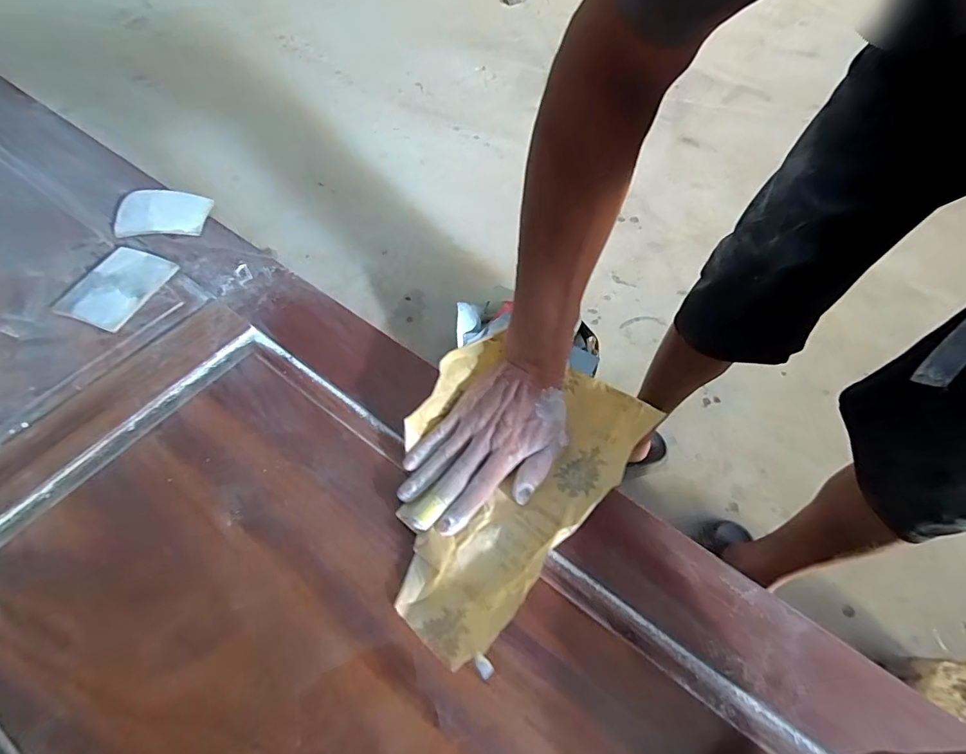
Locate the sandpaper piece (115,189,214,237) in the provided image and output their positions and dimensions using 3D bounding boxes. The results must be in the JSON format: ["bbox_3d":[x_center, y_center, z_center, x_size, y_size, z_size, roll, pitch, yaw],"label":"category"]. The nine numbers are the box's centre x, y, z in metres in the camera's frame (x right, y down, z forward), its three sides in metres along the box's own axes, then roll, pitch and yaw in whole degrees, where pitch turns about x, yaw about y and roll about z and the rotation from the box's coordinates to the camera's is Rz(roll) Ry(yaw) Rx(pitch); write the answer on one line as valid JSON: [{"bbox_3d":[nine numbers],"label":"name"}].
[{"bbox_3d":[-0.389,-0.200,0.555,0.103,0.011,0.074,-2,58,-6],"label":"sandpaper piece"}]

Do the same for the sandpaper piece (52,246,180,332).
[{"bbox_3d":[-0.394,-0.099,0.493,0.078,0.011,0.099,16,58,5],"label":"sandpaper piece"}]

